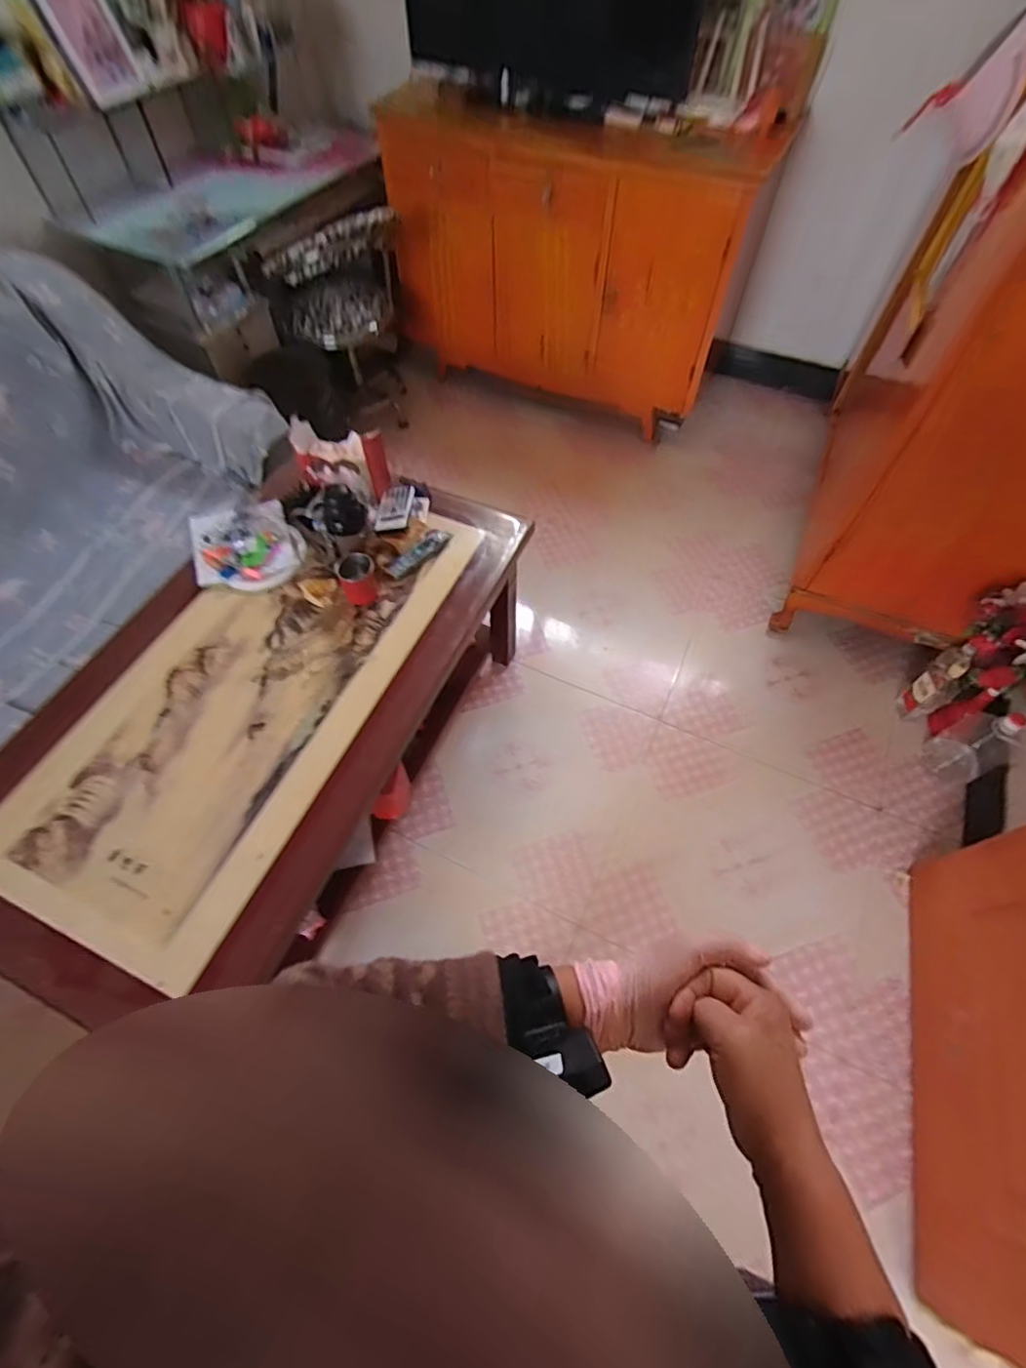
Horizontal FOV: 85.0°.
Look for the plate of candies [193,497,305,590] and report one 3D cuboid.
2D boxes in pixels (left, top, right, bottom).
[{"bbox_3d":[-0.562,-0.296,1.182,0.212,0.033,0.234,-20,61,-12],"label":"plate of candies"}]

